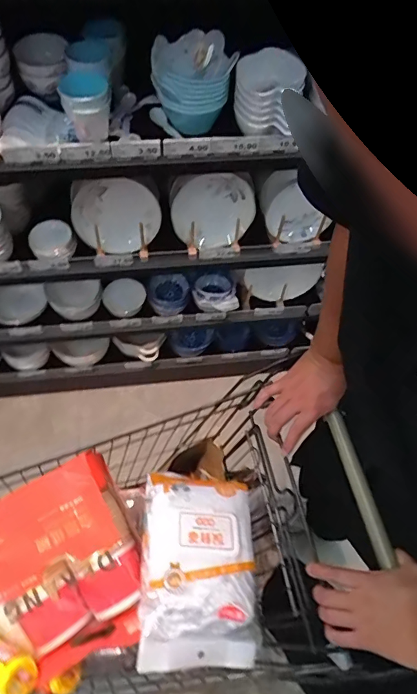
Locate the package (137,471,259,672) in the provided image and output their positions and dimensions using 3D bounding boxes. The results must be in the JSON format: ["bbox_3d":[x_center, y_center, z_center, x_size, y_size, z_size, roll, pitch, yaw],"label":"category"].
[{"bbox_3d":[-0.016,0.326,0.680,0.171,0.074,0.264,0,60,-3],"label":"package"}]

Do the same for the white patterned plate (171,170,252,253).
[{"bbox_3d":[0.010,-0.338,1.105,0.201,0.184,0.021,-46,31,13],"label":"white patterned plate"}]

